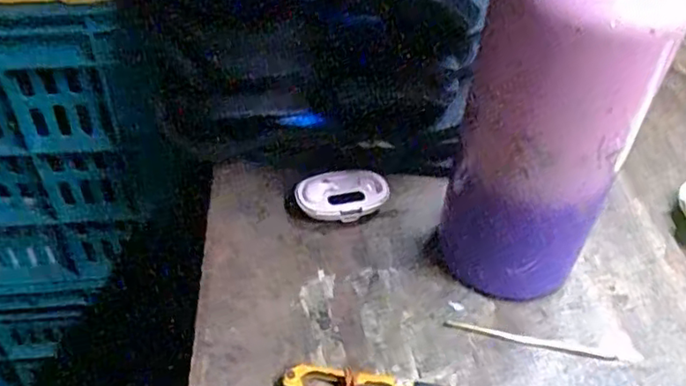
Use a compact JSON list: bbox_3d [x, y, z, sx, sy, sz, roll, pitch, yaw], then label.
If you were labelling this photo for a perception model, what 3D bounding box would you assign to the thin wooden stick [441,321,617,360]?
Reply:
[{"bbox_3d":[0.110,0.086,0.365,0.098,0.004,0.006,10,43,7],"label":"thin wooden stick"}]

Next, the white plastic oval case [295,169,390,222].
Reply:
[{"bbox_3d":[0.000,0.003,0.439,0.062,0.022,0.033,-12,45,-16],"label":"white plastic oval case"}]

